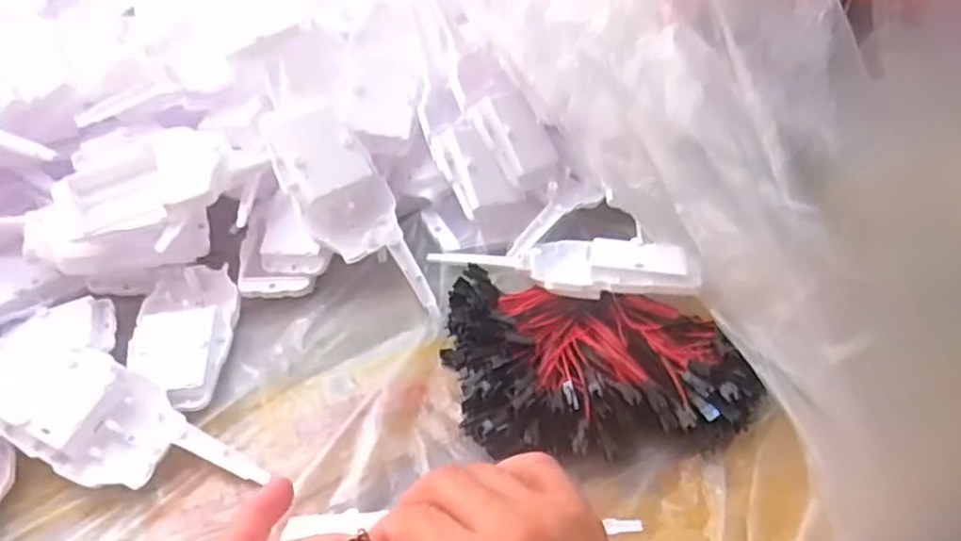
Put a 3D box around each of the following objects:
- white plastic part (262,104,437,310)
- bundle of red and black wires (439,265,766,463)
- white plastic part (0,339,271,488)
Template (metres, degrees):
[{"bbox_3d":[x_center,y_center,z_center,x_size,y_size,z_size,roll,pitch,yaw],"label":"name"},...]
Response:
[{"bbox_3d":[-0.082,-0.041,0.470,0.060,0.026,0.155,-40,99,-27],"label":"white plastic part"},{"bbox_3d":[0.064,0.053,0.413,0.171,0.038,0.106,2,49,5],"label":"bundle of red and black wires"},{"bbox_3d":[-0.204,0.086,0.401,0.166,0.025,0.061,23,52,-2],"label":"white plastic part"}]

